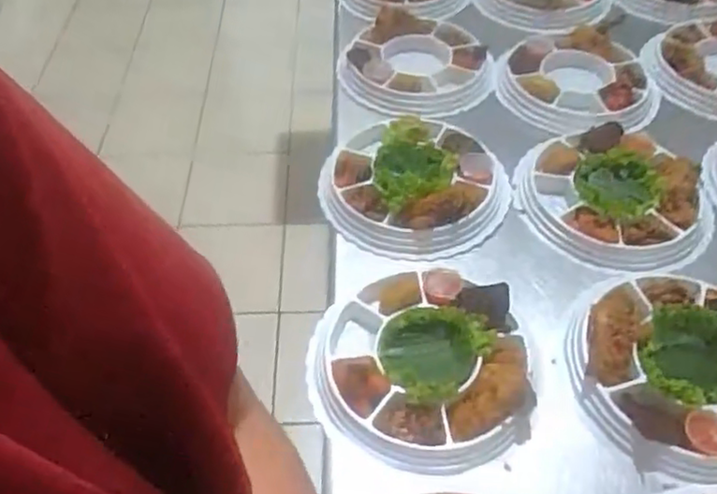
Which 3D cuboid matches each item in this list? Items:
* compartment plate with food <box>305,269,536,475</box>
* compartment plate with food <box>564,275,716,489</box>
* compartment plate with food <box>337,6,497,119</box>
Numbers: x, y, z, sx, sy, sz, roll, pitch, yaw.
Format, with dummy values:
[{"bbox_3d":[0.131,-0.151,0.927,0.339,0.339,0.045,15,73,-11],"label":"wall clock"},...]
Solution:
[{"bbox_3d":[0.056,0.110,0.623,0.205,0.041,0.197,-1,50,1],"label":"compartment plate with food"},{"bbox_3d":[0.314,0.120,0.625,0.210,0.050,0.211,-1,50,1],"label":"compartment plate with food"},{"bbox_3d":[0.090,-0.264,0.945,0.214,0.052,0.204,-1,50,1],"label":"compartment plate with food"}]

